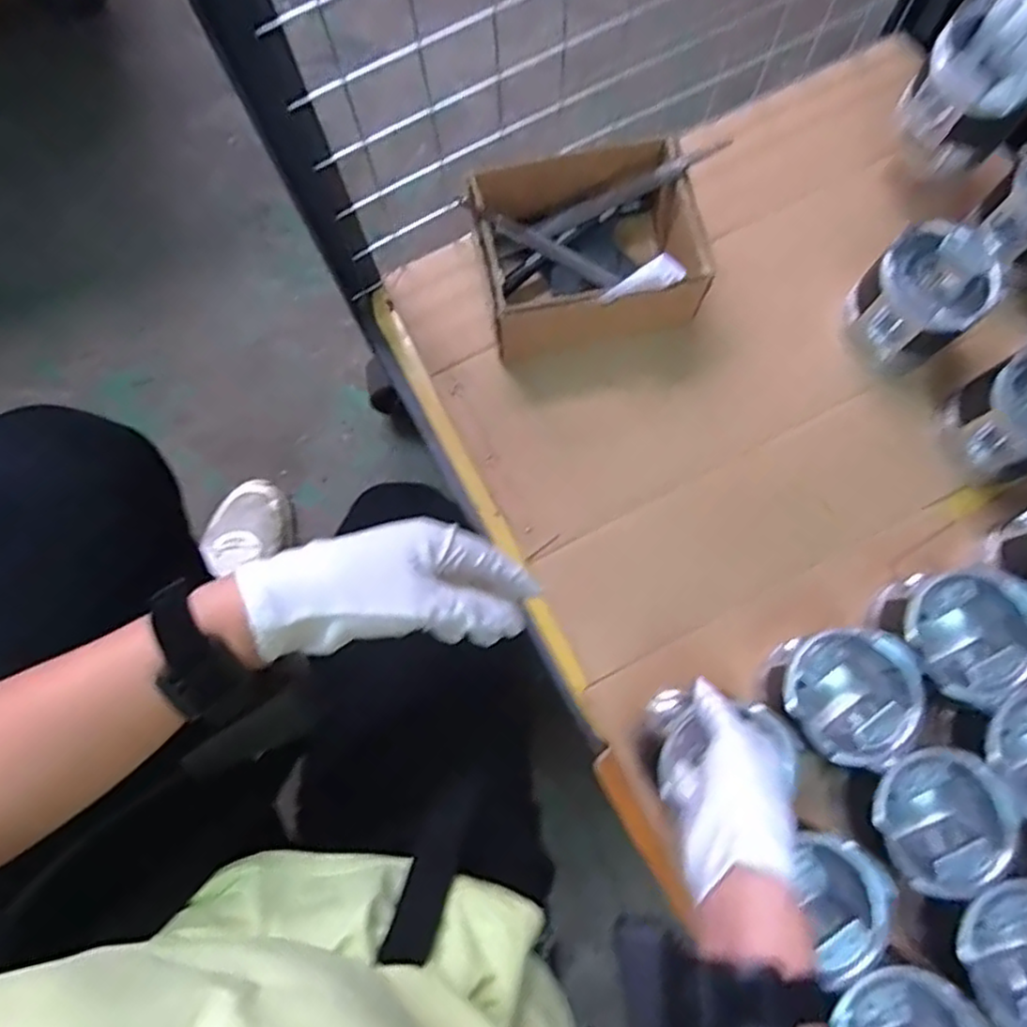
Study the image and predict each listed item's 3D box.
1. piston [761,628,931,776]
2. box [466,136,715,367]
[{"bbox_3d":[0.253,0.142,0.548,0.098,0.105,0.096,23,80,5],"label":"piston"},{"bbox_3d":[0.067,-0.245,0.626,0.193,0.104,0.158,-14,78,-2],"label":"box"}]

